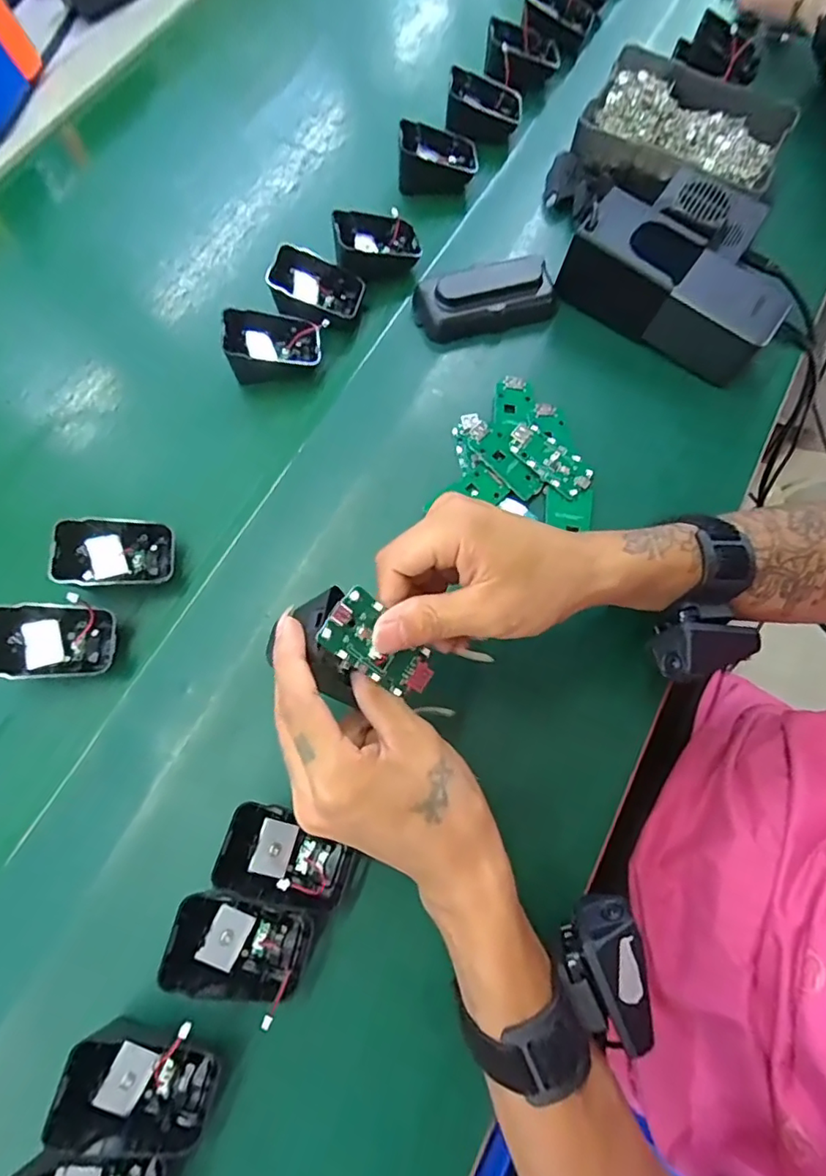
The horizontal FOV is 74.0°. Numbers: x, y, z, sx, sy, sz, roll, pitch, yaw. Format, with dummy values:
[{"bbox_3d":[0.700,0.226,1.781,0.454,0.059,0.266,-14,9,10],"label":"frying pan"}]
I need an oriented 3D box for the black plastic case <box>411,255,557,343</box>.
[{"bbox_3d":[0.058,-0.223,0.427,0.108,0.035,0.044,-16,72,-4],"label":"black plastic case"}]

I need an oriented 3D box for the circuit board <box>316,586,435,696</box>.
[{"bbox_3d":[-0.016,0.029,0.266,0.062,0.011,0.030,42,73,-29],"label":"circuit board"}]

